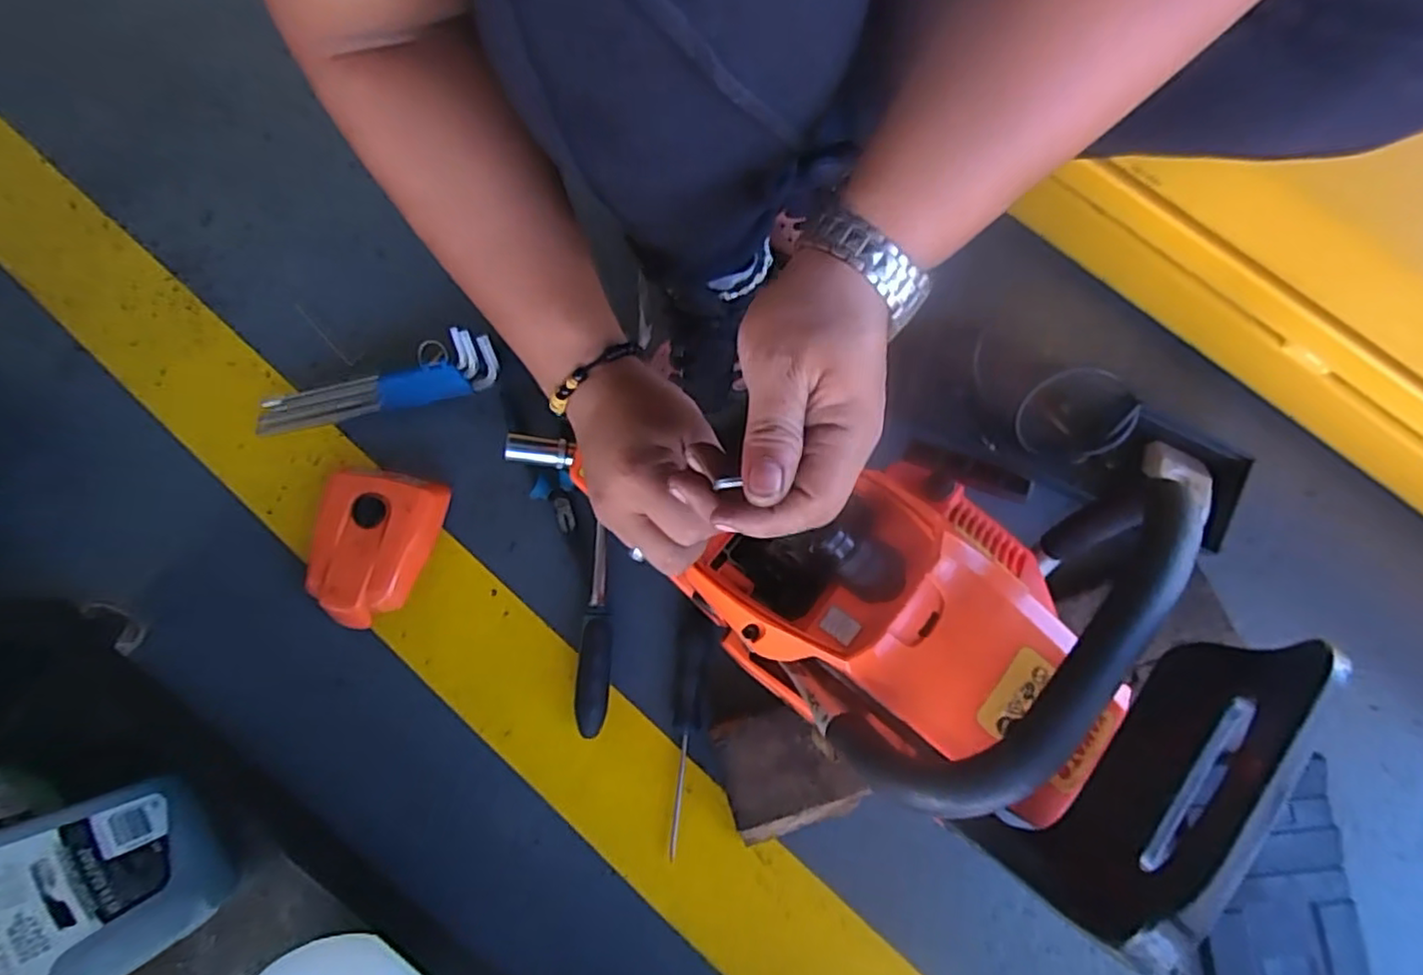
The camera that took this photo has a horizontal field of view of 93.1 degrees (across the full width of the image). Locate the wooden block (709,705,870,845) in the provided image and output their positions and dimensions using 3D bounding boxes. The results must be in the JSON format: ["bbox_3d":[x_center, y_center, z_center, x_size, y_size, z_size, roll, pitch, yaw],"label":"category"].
[{"bbox_3d":[0.059,0.223,0.534,0.101,0.040,0.100,-19,79,-3],"label":"wooden block"}]

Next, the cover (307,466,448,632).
[{"bbox_3d":[-0.295,0.049,0.573,0.100,0.032,0.133,17,80,4],"label":"cover"}]

